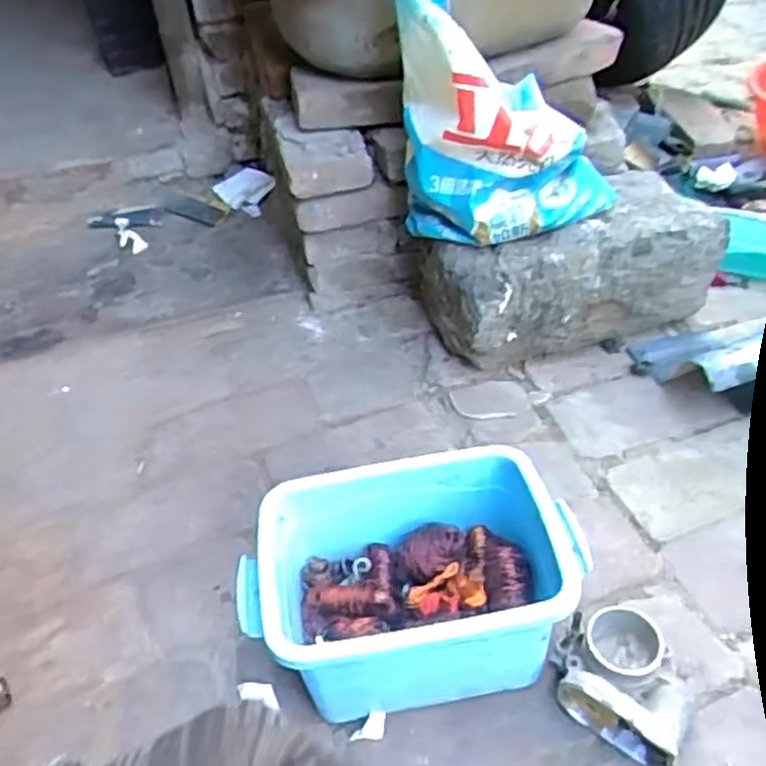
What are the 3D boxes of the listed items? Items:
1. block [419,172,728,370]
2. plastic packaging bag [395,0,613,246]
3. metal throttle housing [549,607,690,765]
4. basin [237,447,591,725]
[{"bbox_3d":[0.251,-0.143,0.995,0.350,0.186,0.154,-15,44,-10],"label":"block"},{"bbox_3d":[0.141,-0.306,0.859,0.252,0.253,0.144,6,44,12],"label":"plastic packaging bag"},{"bbox_3d":[0.214,0.263,0.657,0.120,0.063,0.098,26,52,29],"label":"metal throttle housing"},{"bbox_3d":[0.029,0.190,0.698,0.305,0.155,0.194,-6,43,-1],"label":"basin"}]

